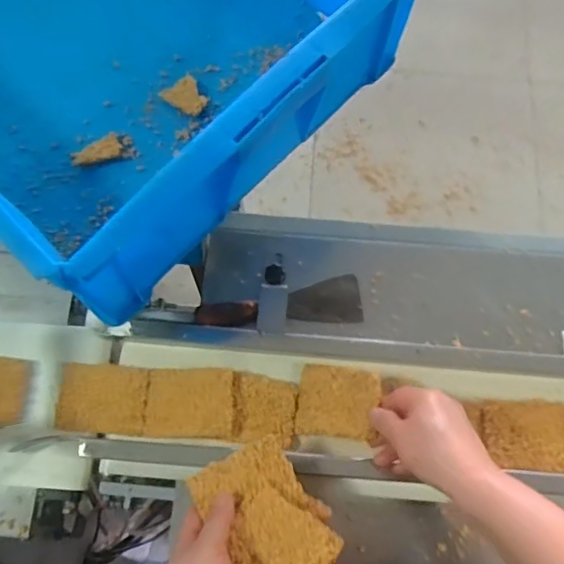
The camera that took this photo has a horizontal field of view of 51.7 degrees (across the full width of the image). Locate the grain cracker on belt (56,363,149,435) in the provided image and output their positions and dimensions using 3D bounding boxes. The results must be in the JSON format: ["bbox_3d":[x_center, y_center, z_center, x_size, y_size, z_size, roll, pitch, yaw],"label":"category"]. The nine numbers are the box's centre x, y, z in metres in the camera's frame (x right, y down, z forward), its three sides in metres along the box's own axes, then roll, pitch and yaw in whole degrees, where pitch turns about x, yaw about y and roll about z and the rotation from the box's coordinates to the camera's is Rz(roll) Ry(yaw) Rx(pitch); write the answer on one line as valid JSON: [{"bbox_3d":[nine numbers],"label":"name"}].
[{"bbox_3d":[-0.185,0.120,0.596,0.091,0.008,0.066,3,77,1],"label":"grain cracker on belt"}]

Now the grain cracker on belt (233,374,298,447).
[{"bbox_3d":[-0.017,0.129,0.589,0.062,0.011,0.064,6,65,3],"label":"grain cracker on belt"}]

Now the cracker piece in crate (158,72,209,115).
[{"bbox_3d":[-0.098,-0.192,0.601,0.039,0.005,0.049,-40,75,-14],"label":"cracker piece in crate"}]

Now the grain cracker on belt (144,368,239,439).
[{"bbox_3d":[-0.093,0.122,0.590,0.090,0.012,0.066,2,64,1],"label":"grain cracker on belt"}]

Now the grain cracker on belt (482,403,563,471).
[{"bbox_3d":[0.247,0.155,0.582,0.085,0.006,0.064,-1,64,0],"label":"grain cracker on belt"}]

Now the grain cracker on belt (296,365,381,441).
[{"bbox_3d":[0.055,0.118,0.576,0.080,0.004,0.067,-2,68,25],"label":"grain cracker on belt"}]

